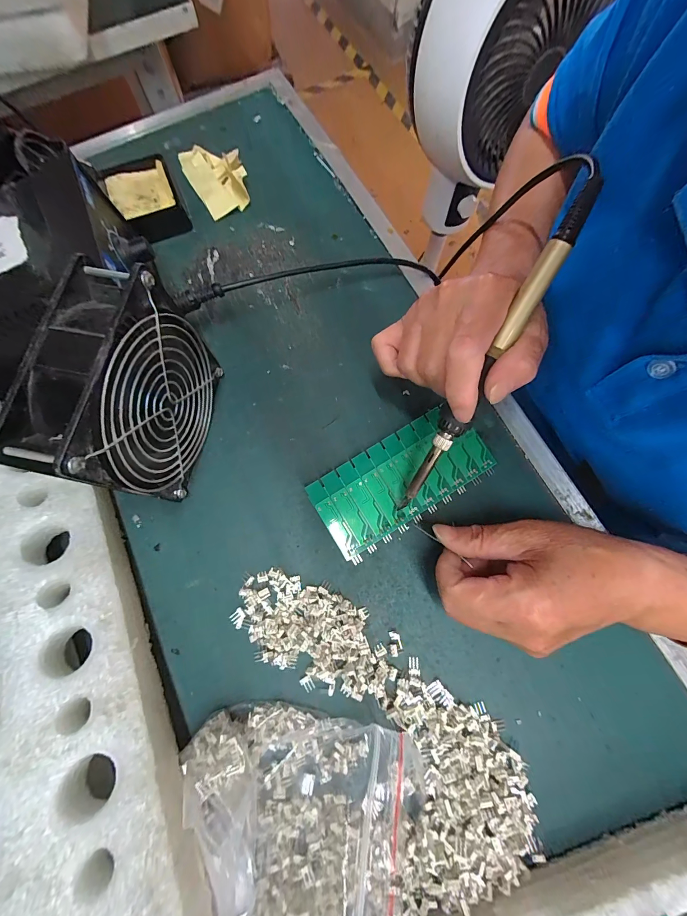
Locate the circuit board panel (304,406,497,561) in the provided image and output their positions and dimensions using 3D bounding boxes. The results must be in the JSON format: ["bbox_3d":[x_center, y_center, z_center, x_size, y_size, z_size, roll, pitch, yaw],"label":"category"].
[{"bbox_3d":[0.045,0.015,0.265,0.136,0.013,0.062,-31,78,-7],"label":"circuit board panel"}]

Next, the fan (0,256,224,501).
[{"bbox_3d":[-0.132,-0.037,0.223,0.044,0.121,0.115,11,76,3],"label":"fan"}]

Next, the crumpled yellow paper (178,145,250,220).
[{"bbox_3d":[-0.124,-0.274,0.333,0.054,0.021,0.066,-21,77,-5],"label":"crumpled yellow paper"}]

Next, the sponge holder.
[{"bbox_3d":[-0.189,-0.246,0.324,0.061,0.025,0.073,-24,77,-6],"label":"sponge holder"}]

